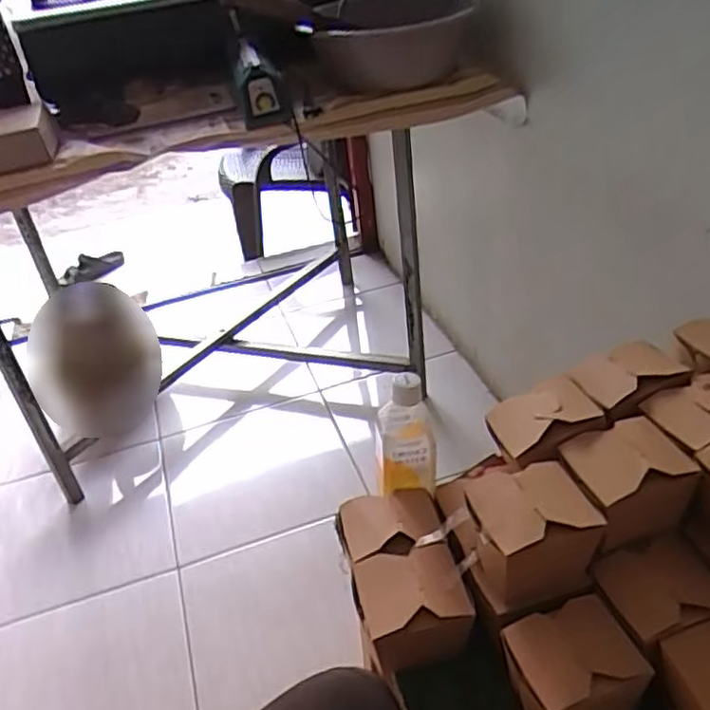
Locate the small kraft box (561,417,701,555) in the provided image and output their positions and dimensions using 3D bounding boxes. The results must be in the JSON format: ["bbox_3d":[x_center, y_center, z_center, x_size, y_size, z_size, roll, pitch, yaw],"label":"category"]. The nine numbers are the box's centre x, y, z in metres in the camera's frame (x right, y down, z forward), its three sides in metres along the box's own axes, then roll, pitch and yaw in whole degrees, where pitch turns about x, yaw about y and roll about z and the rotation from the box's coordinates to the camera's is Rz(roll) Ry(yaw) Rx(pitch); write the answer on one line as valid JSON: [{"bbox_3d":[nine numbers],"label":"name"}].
[{"bbox_3d":[0.253,0.122,0.650,0.101,0.082,0.083,-17,36,-14],"label":"small kraft box"}]

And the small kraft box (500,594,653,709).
[{"bbox_3d":[0.187,0.273,0.595,0.103,0.083,0.093,-11,35,-5],"label":"small kraft box"}]

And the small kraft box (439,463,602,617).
[{"bbox_3d":[0.151,0.161,0.630,0.113,0.096,0.093,-14,35,-9],"label":"small kraft box"}]

